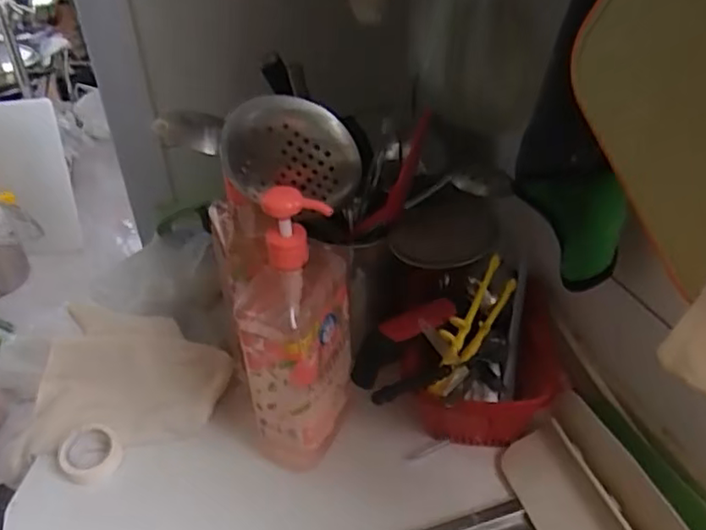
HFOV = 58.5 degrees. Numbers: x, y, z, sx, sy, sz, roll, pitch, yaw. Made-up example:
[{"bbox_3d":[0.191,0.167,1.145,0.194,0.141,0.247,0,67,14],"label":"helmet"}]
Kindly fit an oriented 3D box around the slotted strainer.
[{"bbox_3d":[-0.085,-0.108,0.525,0.189,0.087,0.057,21,42,29],"label":"slotted strainer"}]

